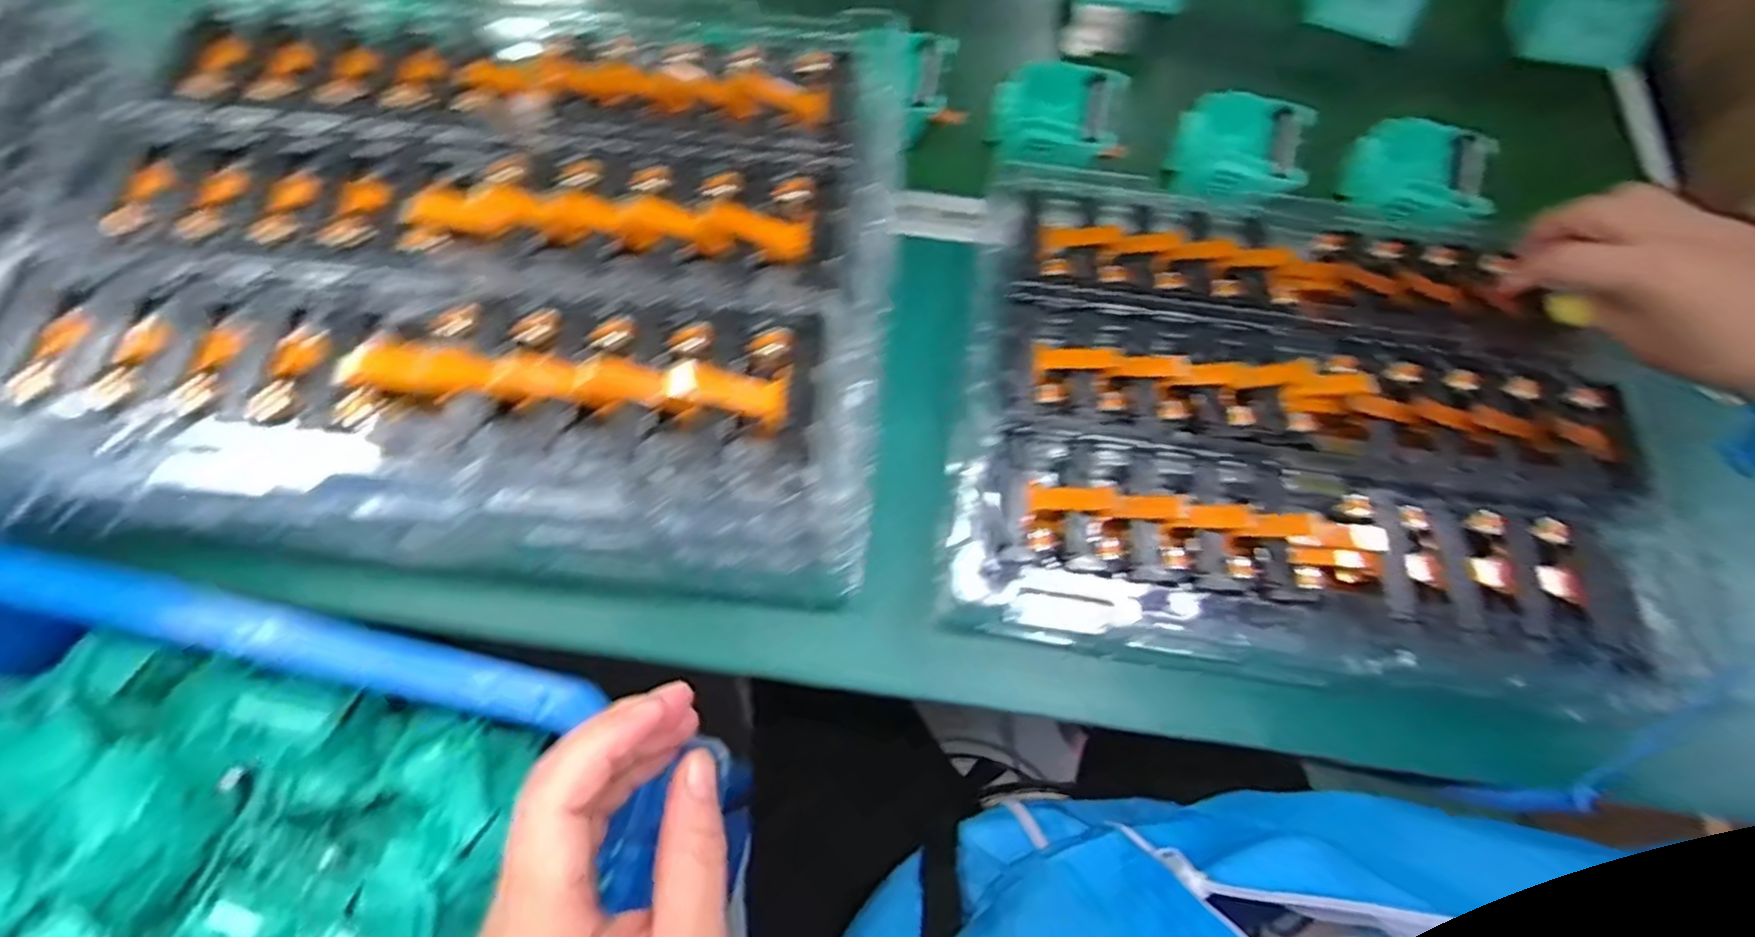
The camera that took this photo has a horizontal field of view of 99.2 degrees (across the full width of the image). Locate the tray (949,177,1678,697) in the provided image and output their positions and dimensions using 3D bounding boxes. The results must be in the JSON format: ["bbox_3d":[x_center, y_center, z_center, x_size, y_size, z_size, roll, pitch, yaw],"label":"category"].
[{"bbox_3d":[0.240,-0.025,0.430,0.361,0.063,0.269,8,68,1],"label":"tray"}]

